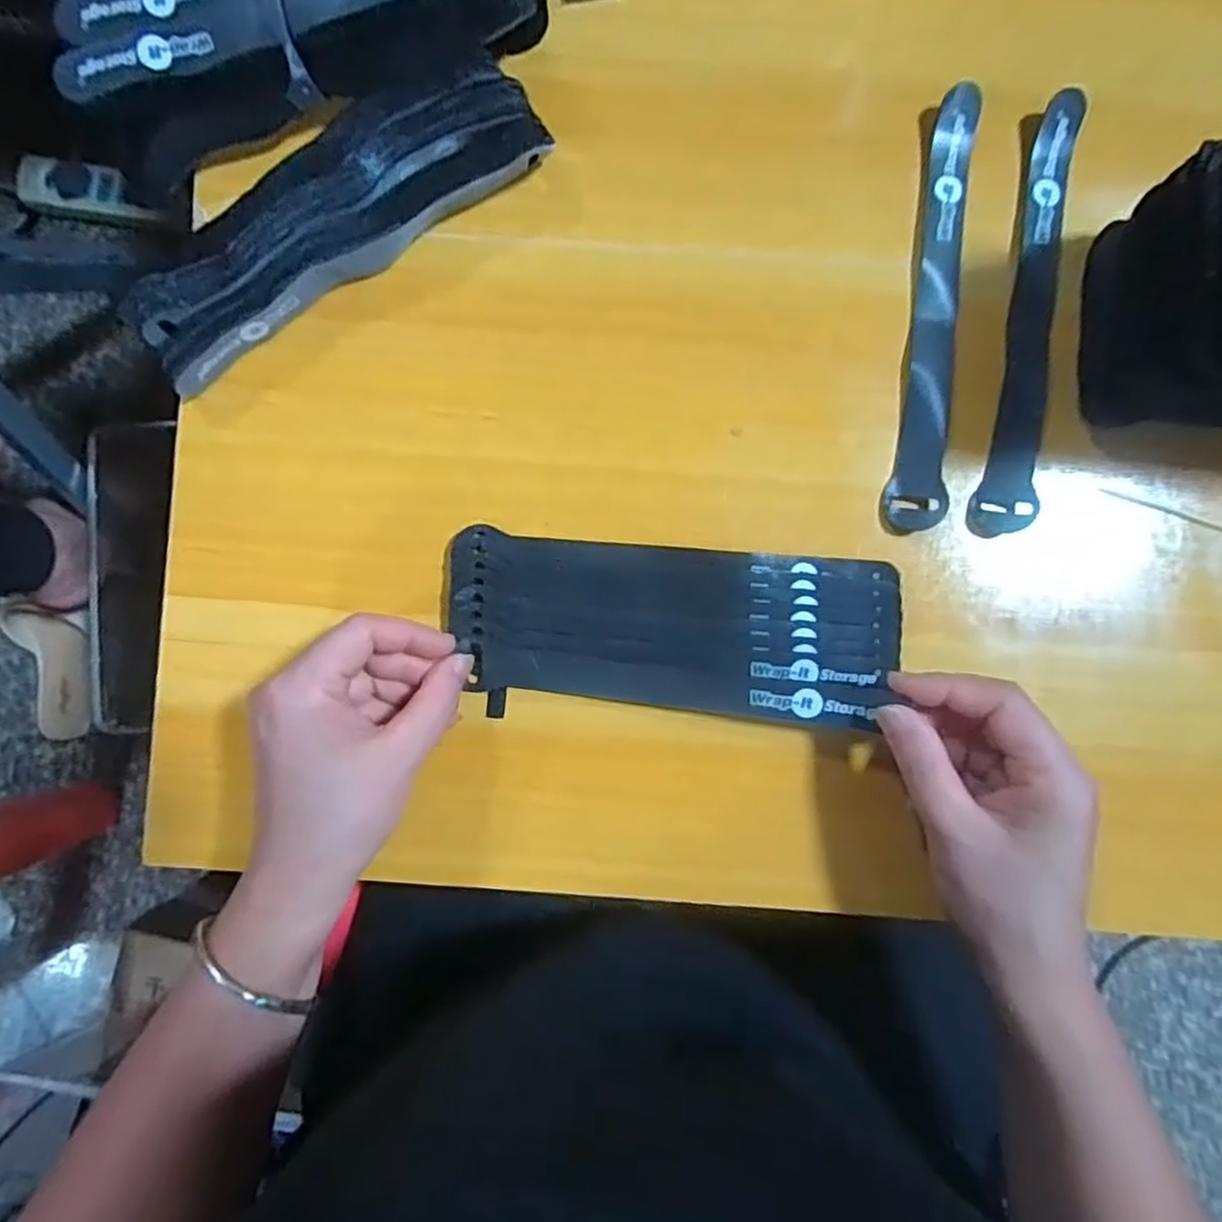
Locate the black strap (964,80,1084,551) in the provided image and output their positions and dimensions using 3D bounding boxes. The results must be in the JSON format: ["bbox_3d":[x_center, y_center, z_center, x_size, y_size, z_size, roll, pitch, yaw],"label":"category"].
[{"bbox_3d":[0.195,-0.136,0.335,0.025,0.009,0.204,12,86,7],"label":"black strap"}]

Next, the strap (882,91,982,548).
[{"bbox_3d":[0.150,-0.139,0.334,0.023,0.007,0.206,8,89,1],"label":"strap"}]

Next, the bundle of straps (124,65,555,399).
[{"bbox_3d":[-0.125,-0.179,0.330,0.195,0.021,0.059,-33,89,0],"label":"bundle of straps"}]

